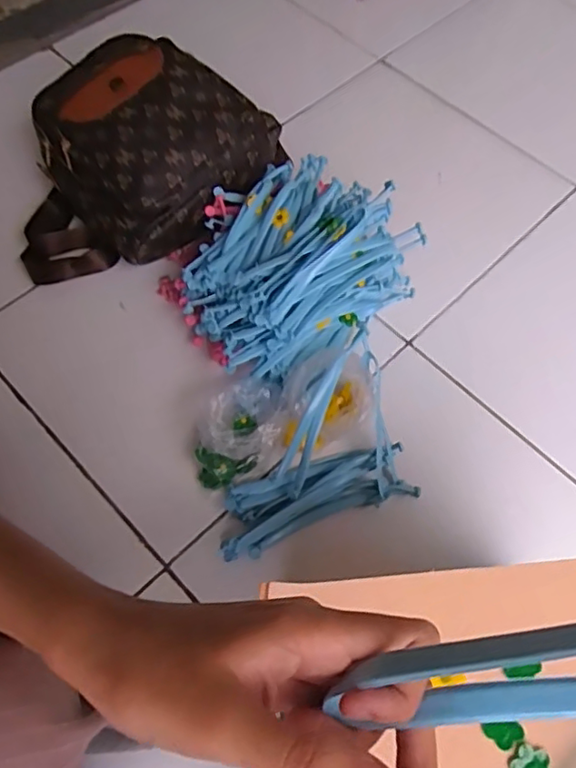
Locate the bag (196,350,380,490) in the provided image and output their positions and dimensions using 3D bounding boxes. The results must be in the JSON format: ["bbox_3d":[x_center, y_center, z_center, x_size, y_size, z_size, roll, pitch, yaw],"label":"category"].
[{"bbox_3d":[-0.008,0.034,0.660,0.207,0.070,0.098,-16,65,-10],"label":"bag"}]

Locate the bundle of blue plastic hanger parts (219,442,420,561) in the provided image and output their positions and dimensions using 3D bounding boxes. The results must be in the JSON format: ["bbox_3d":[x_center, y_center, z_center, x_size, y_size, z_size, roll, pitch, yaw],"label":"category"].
[{"bbox_3d":[0.030,0.122,0.645,0.219,0.025,0.072,-16,65,-10],"label":"bundle of blue plastic hanger parts"}]

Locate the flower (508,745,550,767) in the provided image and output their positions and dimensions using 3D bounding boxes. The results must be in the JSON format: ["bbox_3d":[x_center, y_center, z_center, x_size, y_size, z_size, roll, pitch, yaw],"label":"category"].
[{"bbox_3d":[0.143,0.223,0.340,0.022,0.005,0.023,1,64,-2],"label":"flower"}]

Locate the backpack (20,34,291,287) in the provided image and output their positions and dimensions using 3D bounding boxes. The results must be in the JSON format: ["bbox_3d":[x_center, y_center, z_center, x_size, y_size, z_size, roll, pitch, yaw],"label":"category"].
[{"bbox_3d":[-0.206,-0.297,0.760,0.351,0.146,0.252,-30,69,-16],"label":"backpack"}]

